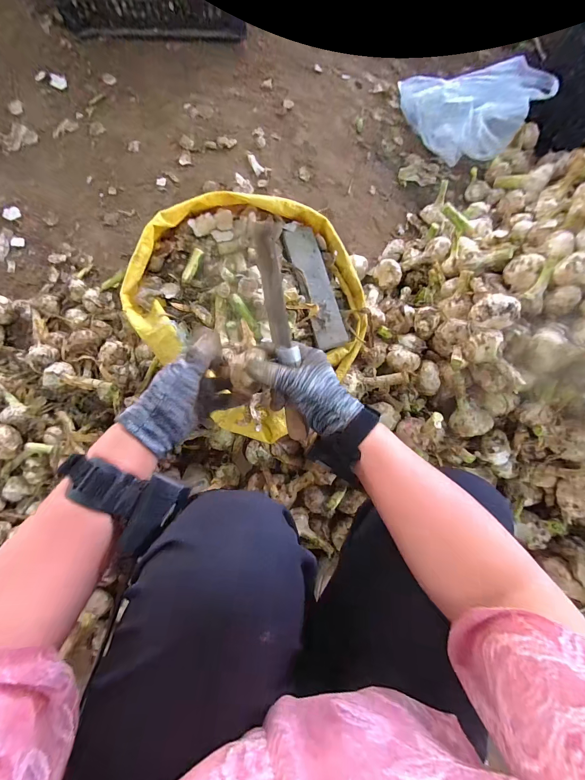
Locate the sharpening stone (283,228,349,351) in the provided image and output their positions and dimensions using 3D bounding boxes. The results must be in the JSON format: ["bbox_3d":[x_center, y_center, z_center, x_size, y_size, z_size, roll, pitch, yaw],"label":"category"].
[{"bbox_3d":[0.040,-0.164,0.490,0.057,0.016,0.196,-17,84,-6],"label":"sharpening stone"}]

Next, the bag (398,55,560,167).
[{"bbox_3d":[0.406,-0.683,0.725,0.288,0.114,0.237,43,82,2],"label":"bag"}]

